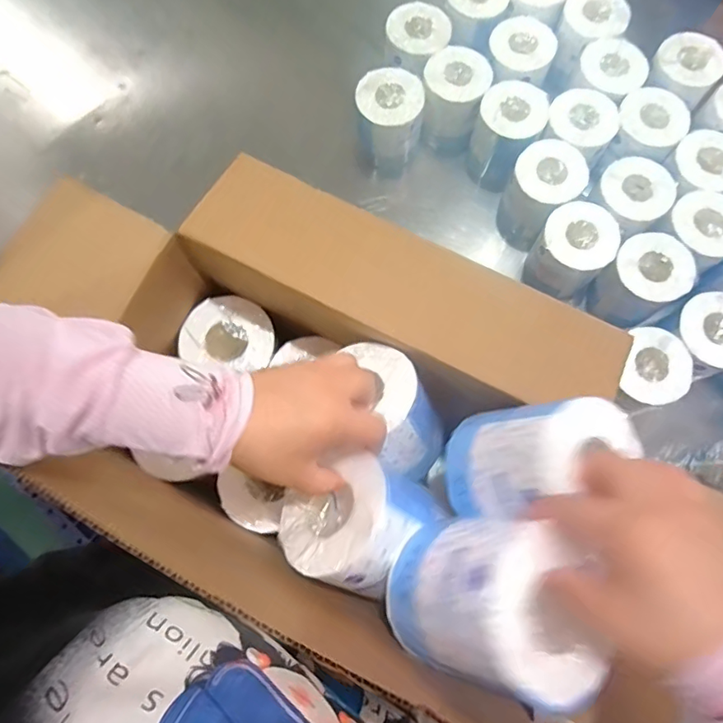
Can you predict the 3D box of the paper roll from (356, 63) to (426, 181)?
[{"bbox_3d":[0.043,-0.374,0.822,0.096,0.144,0.099,0,76,1],"label":"paper roll"}]

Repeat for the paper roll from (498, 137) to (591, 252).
[{"bbox_3d":[0.261,-0.245,0.764,0.096,0.110,0.113,36,79,9],"label":"paper roll"}]

